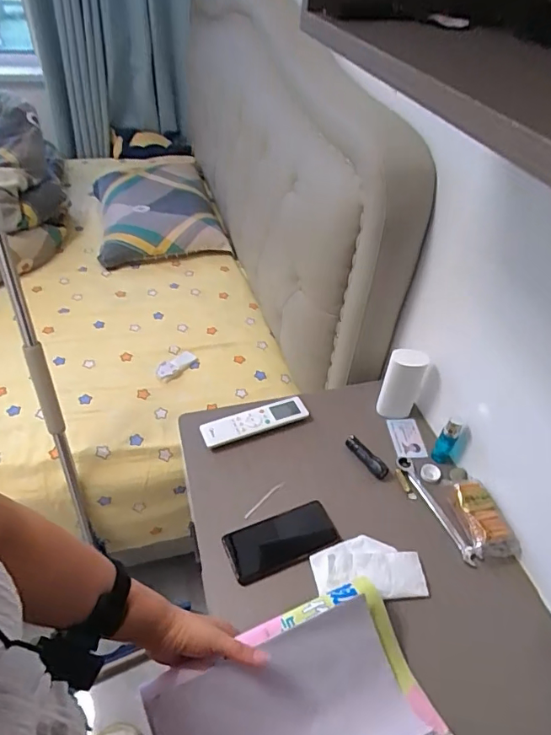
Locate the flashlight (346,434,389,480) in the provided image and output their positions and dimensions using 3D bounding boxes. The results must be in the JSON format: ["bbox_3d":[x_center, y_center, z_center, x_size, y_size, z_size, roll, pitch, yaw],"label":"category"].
[{"bbox_3d":[0.156,0.153,0.820,0.088,0.022,0.026,37,52,28],"label":"flashlight"}]

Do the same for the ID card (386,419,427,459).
[{"bbox_3d":[0.243,0.131,0.888,0.058,0.009,0.085,0,48,-5],"label":"ID card"}]

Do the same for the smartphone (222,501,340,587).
[{"bbox_3d":[0.009,0.260,0.716,0.162,0.016,0.083,-14,47,-19],"label":"smartphone"}]

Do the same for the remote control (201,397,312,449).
[{"bbox_3d":[-0.038,0.098,0.877,0.197,0.022,0.046,-15,48,-19],"label":"remote control"}]

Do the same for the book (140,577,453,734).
[{"bbox_3d":[0.028,0.390,0.530,0.293,0.027,0.200,-15,65,-21],"label":"book"}]

